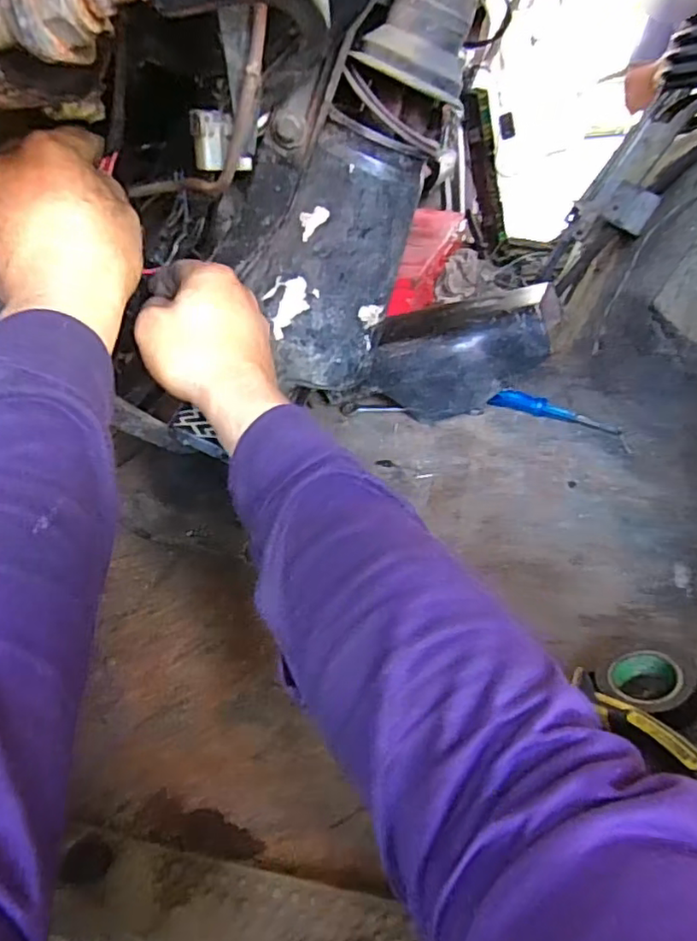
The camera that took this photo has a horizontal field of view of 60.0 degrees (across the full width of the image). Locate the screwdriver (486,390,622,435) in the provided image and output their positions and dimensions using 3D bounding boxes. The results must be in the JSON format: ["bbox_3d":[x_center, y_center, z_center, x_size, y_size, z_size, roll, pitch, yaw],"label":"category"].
[{"bbox_3d":[0.230,-0.070,0.678,0.149,0.018,0.022,22,40,40],"label":"screwdriver"}]

